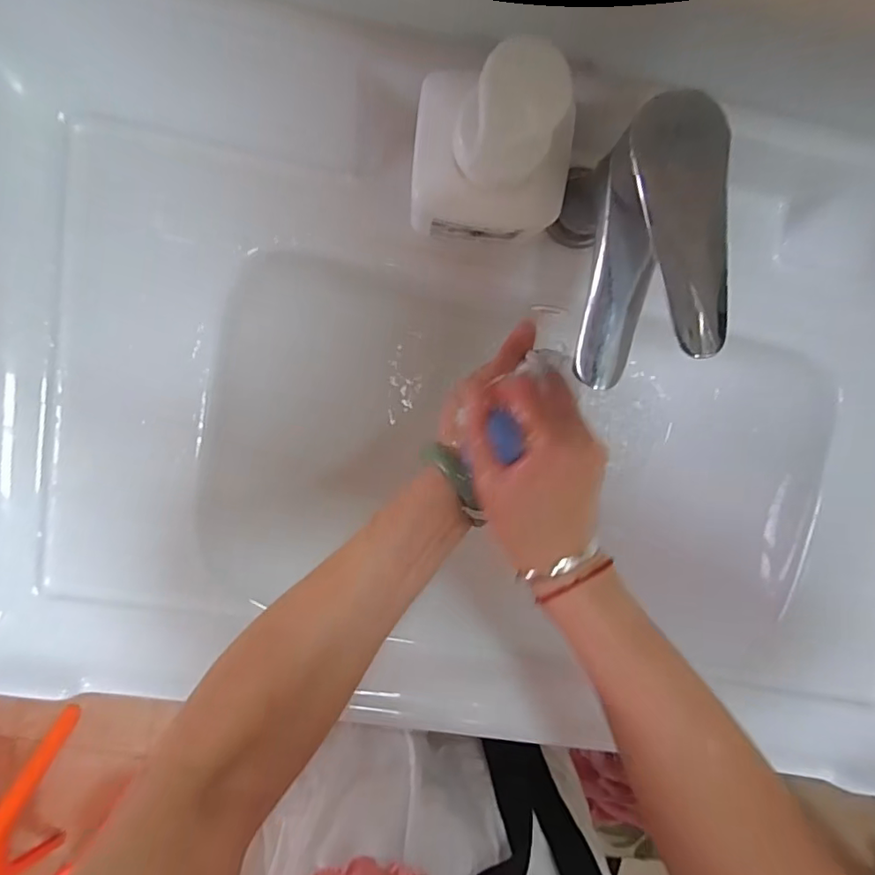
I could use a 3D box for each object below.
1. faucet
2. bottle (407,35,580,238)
[{"bbox_3d":[0.098,-0.088,0.269,0.056,0.077,0.122,-3,100,-2],"label":"faucet"},{"bbox_3d":[0.030,-0.144,0.275,0.082,0.140,0.062,10,99,-4],"label":"bottle"}]

